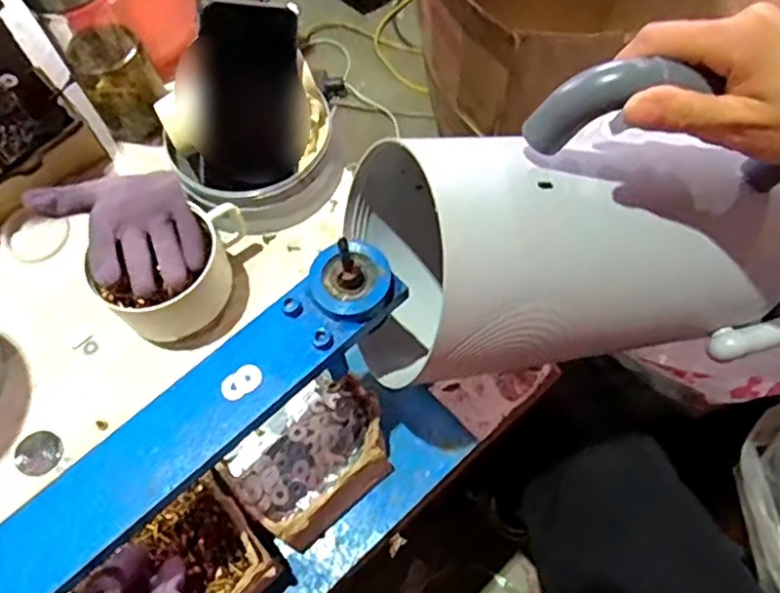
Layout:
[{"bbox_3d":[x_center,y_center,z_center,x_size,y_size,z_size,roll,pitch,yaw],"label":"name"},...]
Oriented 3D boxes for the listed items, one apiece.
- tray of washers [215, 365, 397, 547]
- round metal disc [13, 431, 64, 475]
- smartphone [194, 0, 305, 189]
[{"bbox_3d":[-0.059,0.117,0.483,0.122,0.037,0.104,-41,71,-16],"label":"tray of washers"},{"bbox_3d":[-0.291,0.129,0.532,0.036,0.007,0.035,0,65,1],"label":"round metal disc"},{"bbox_3d":[-0.125,-0.178,0.577,0.089,0.155,0.009,-1,22,-9],"label":"smartphone"}]

